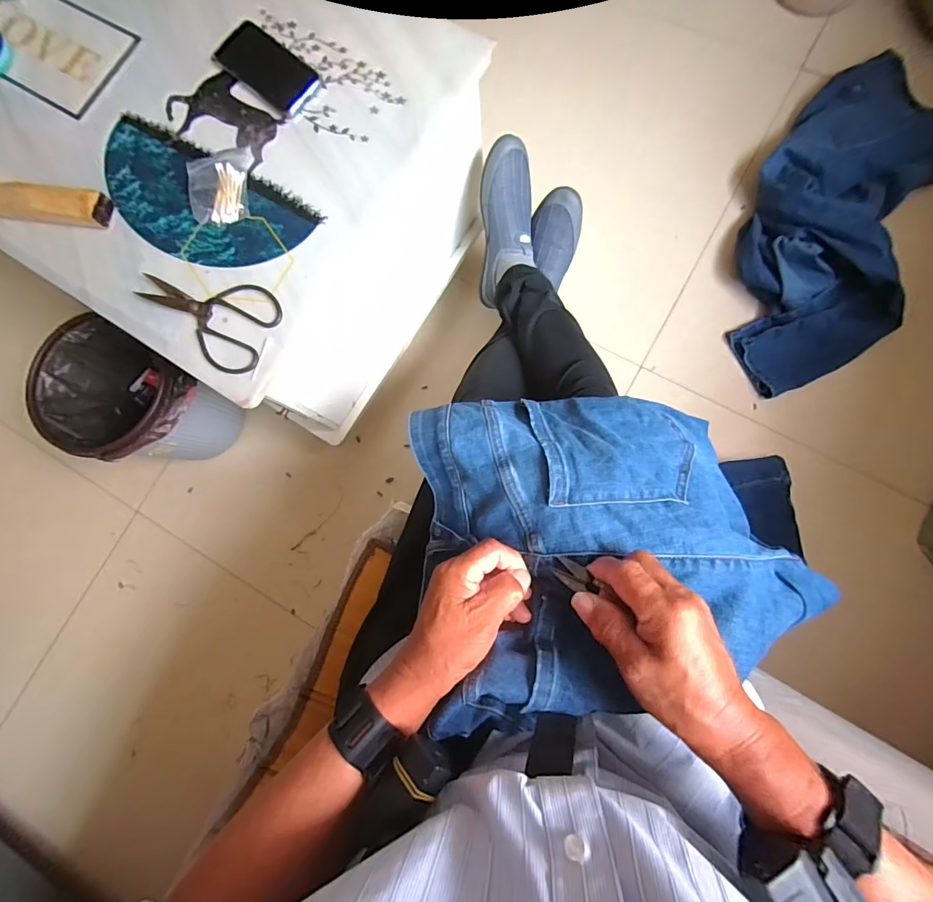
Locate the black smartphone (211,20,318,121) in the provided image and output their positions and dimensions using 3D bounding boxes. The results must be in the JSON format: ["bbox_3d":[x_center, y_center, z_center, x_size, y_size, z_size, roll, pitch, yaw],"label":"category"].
[{"bbox_3d":[-0.283,-0.546,0.611,0.168,0.012,0.077,39,87,9],"label":"black smartphone"}]

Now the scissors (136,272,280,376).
[{"bbox_3d":[-0.336,-0.175,0.551,0.191,0.007,0.114,19,84,8],"label":"scissors"}]

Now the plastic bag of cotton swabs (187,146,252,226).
[{"bbox_3d":[-0.331,-0.359,0.582,0.081,0.016,0.113,-12,81,3],"label":"plastic bag of cotton swabs"}]

